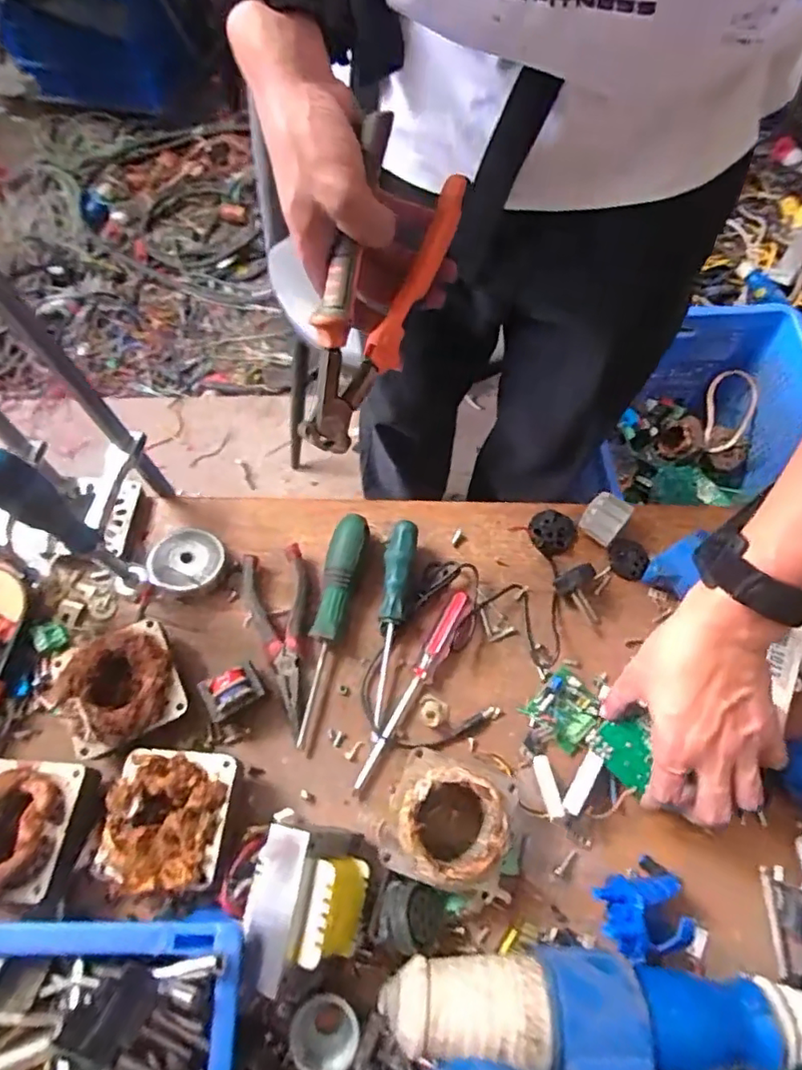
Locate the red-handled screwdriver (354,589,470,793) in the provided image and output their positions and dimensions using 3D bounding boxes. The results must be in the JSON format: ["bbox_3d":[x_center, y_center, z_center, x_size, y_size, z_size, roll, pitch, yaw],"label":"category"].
[{"bbox_3d":[0.013,0.120,0.465,0.018,0.014,0.168,26,71,8],"label":"red-handled screwdriver"}]

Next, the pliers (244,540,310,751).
[{"bbox_3d":[-0.095,0.084,0.479,0.051,0.023,0.149,-12,70,-6],"label":"pliers"}]

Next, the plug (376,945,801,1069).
[{"bbox_3d":[0.123,0.289,0.350,0.258,0.070,0.080,-4,69,-3],"label":"plug"}]

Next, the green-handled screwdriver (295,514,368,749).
[{"bbox_3d":[-0.061,0.072,0.478,0.028,0.024,0.185,13,70,3],"label":"green-handled screwdriver"}]

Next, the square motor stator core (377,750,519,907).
[{"bbox_3d":[0.035,0.199,0.410,0.083,0.058,0.081,18,70,6],"label":"square motor stator core"}]

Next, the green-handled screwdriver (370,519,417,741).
[{"bbox_3d":[-0.010,0.072,0.479,0.024,0.024,0.171,9,75,2],"label":"green-handled screwdriver"}]

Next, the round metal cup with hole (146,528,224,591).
[{"bbox_3d":[-0.182,0.021,0.493,0.060,0.020,0.060,4,52,-5],"label":"round metal cup with hole"}]

